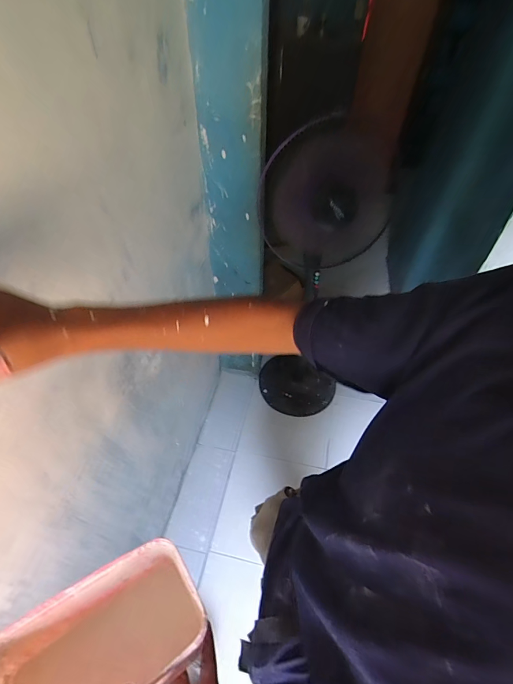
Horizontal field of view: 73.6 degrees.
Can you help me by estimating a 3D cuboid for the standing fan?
[{"bbox_3d":[0.217,-0.174,1.325,0.407,1.165,0.326,1,49,3],"label":"standing fan"}]

